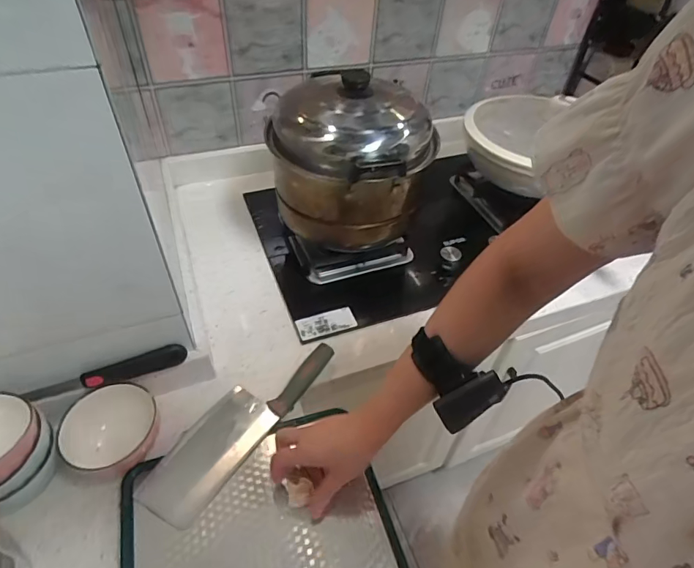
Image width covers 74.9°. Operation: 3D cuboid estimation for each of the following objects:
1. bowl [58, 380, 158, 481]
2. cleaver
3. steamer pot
[{"bbox_3d":[-0.299,0.193,0.576,0.112,0.061,0.105,2,47,-2],"label":"bowl"},{"bbox_3d":[-0.143,0.179,0.617,0.097,0.036,0.294,30,52,22],"label":"cleaver"},{"bbox_3d":[0.004,-0.209,0.732,0.236,0.220,0.215,27,51,20],"label":"steamer pot"}]

